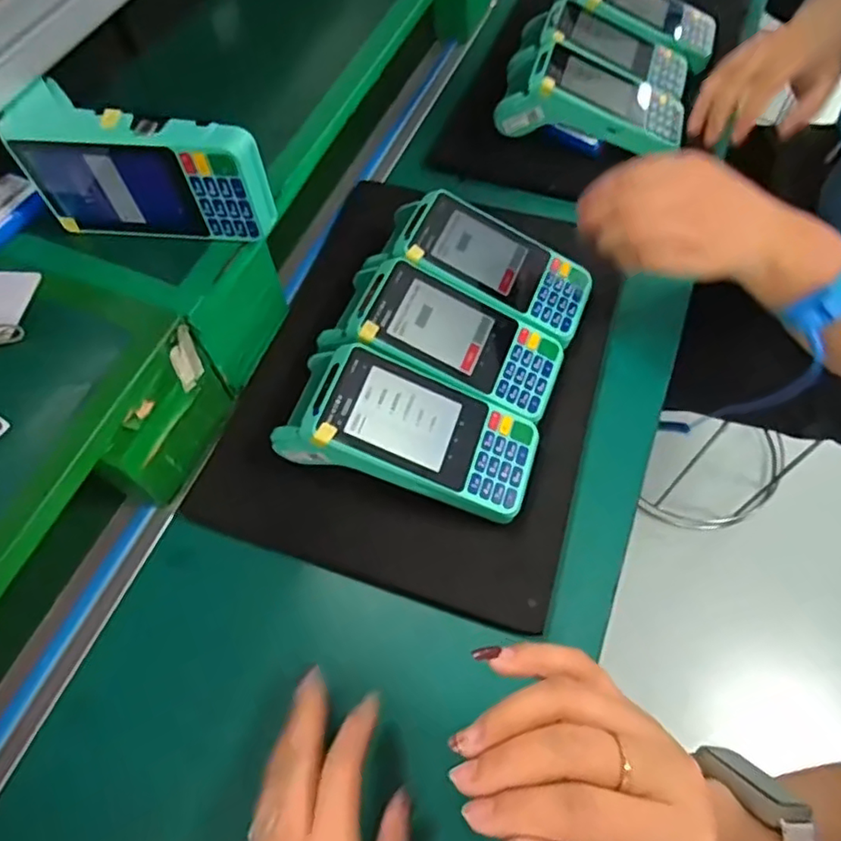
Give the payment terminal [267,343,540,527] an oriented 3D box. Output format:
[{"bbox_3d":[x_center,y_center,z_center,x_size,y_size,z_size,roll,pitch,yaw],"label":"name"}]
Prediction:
[{"bbox_3d":[-0.005,0.008,0.393,0.163,0.050,0.085,11,63,8],"label":"payment terminal"}]

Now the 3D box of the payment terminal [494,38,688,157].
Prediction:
[{"bbox_3d":[0.165,-0.299,0.567,0.168,0.069,0.073,13,64,9],"label":"payment terminal"}]

